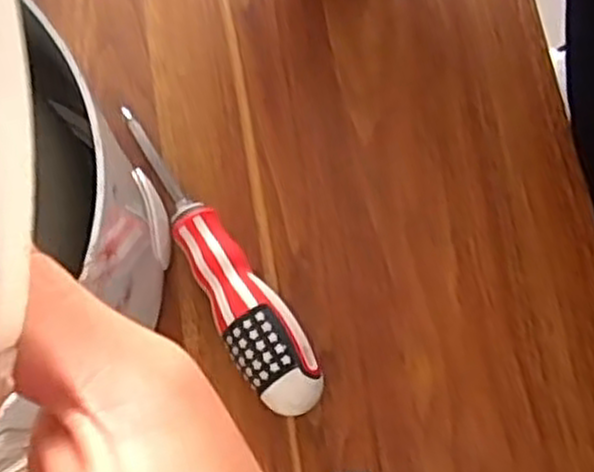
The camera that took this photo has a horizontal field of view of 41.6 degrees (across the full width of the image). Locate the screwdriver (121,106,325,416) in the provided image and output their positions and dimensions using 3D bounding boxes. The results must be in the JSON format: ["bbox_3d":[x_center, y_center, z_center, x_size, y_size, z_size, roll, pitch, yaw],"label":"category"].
[{"bbox_3d":[-0.042,0.007,0.394,0.033,0.036,0.179,-29,76,-7],"label":"screwdriver"}]

